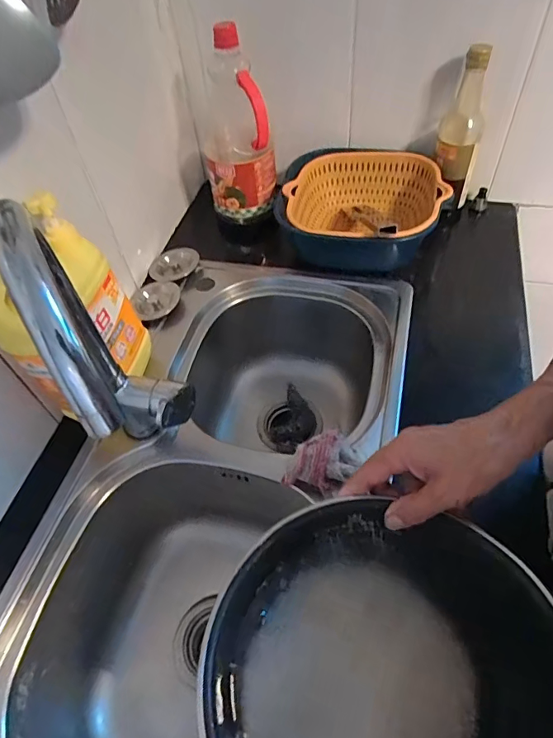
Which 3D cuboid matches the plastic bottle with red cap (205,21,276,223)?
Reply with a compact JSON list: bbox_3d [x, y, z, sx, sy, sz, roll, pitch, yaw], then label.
[{"bbox_3d":[-0.069,-0.397,0.754,0.109,0.252,0.144,-7,52,0],"label":"plastic bottle with red cap"}]

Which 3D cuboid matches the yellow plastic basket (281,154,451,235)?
[{"bbox_3d":[0.144,-0.259,0.753,0.232,0.096,0.253,-4,52,3],"label":"yellow plastic basket"}]

